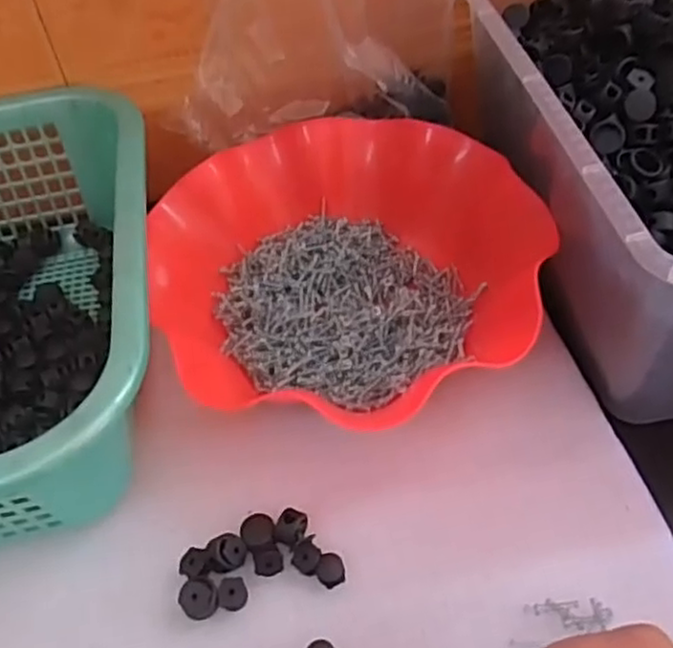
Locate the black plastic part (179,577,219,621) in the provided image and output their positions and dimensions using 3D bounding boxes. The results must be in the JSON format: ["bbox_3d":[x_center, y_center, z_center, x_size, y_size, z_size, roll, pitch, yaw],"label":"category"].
[{"bbox_3d":[-0.062,0.125,0.318,0.017,0.010,0.018,-3,50,3],"label":"black plastic part"}]

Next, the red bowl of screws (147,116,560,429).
[{"bbox_3d":[0.002,-0.034,0.401,0.208,0.058,0.214,-3,50,3],"label":"red bowl of screws"}]

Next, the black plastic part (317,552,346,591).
[{"bbox_3d":[-0.003,0.114,0.324,0.012,0.005,0.015,-9,50,-2],"label":"black plastic part"}]

